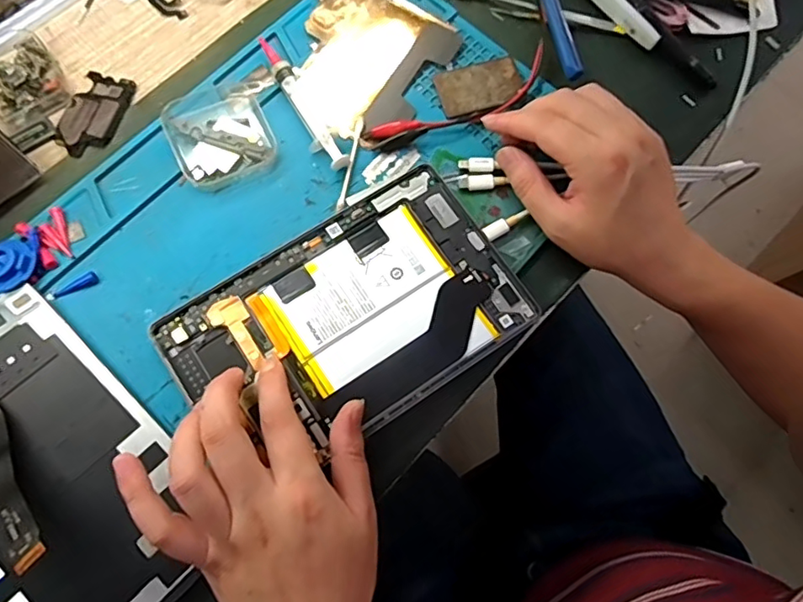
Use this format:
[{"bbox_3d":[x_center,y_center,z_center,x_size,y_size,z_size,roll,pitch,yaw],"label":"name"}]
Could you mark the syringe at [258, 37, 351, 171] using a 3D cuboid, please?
[{"bbox_3d":[-0.068,-0.135,0.382,0.018,0.014,0.109,-28,76,-10],"label":"syringe"}]

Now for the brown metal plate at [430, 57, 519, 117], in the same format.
[{"bbox_3d":[0.056,-0.153,0.399,0.060,0.004,0.036,-18,75,-7],"label":"brown metal plate"}]

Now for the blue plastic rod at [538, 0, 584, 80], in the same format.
[{"bbox_3d":[0.104,-0.235,0.411,0.014,0.013,0.163,-10,74,-5],"label":"blue plastic rod"}]

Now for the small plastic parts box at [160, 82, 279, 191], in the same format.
[{"bbox_3d":[-0.121,-0.112,0.373,0.062,0.019,0.071,-26,76,-9],"label":"small plastic parts box"}]

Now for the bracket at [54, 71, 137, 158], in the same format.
[{"bbox_3d":[-0.211,-0.129,0.383,0.037,0.004,0.063,18,73,3],"label":"bracket"}]

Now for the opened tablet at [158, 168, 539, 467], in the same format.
[{"bbox_3d":[-0.032,0.011,0.346,0.201,0.007,0.128,-32,77,-11],"label":"opened tablet"}]

